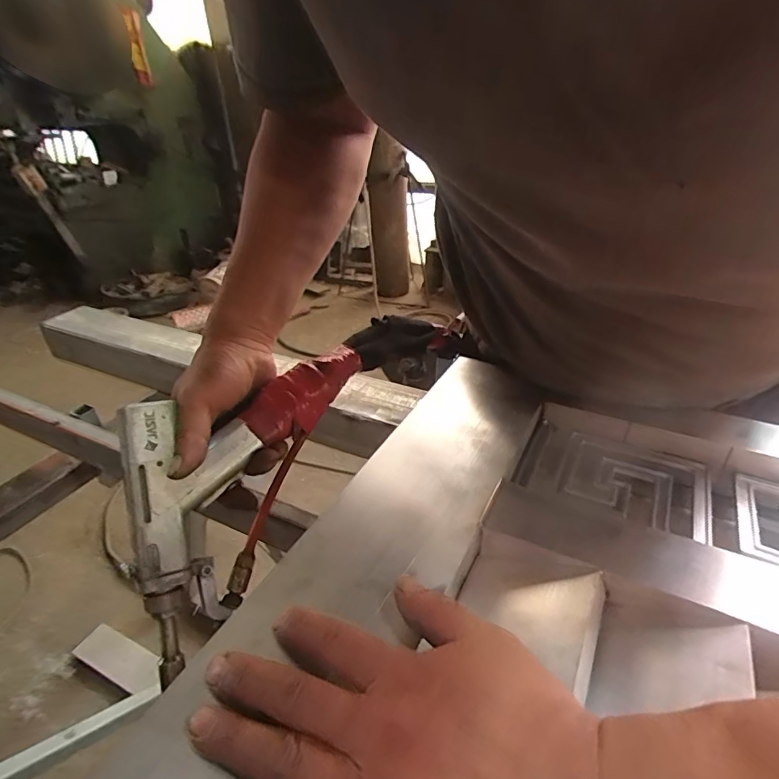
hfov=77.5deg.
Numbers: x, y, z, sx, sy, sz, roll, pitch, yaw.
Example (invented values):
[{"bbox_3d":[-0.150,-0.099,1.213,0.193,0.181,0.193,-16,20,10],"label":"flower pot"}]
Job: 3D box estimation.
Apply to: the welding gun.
[{"bbox_3d":[-0.077,0.023,0.421,0.094,0.147,0.399,23,52,33],"label":"welding gun"}]

